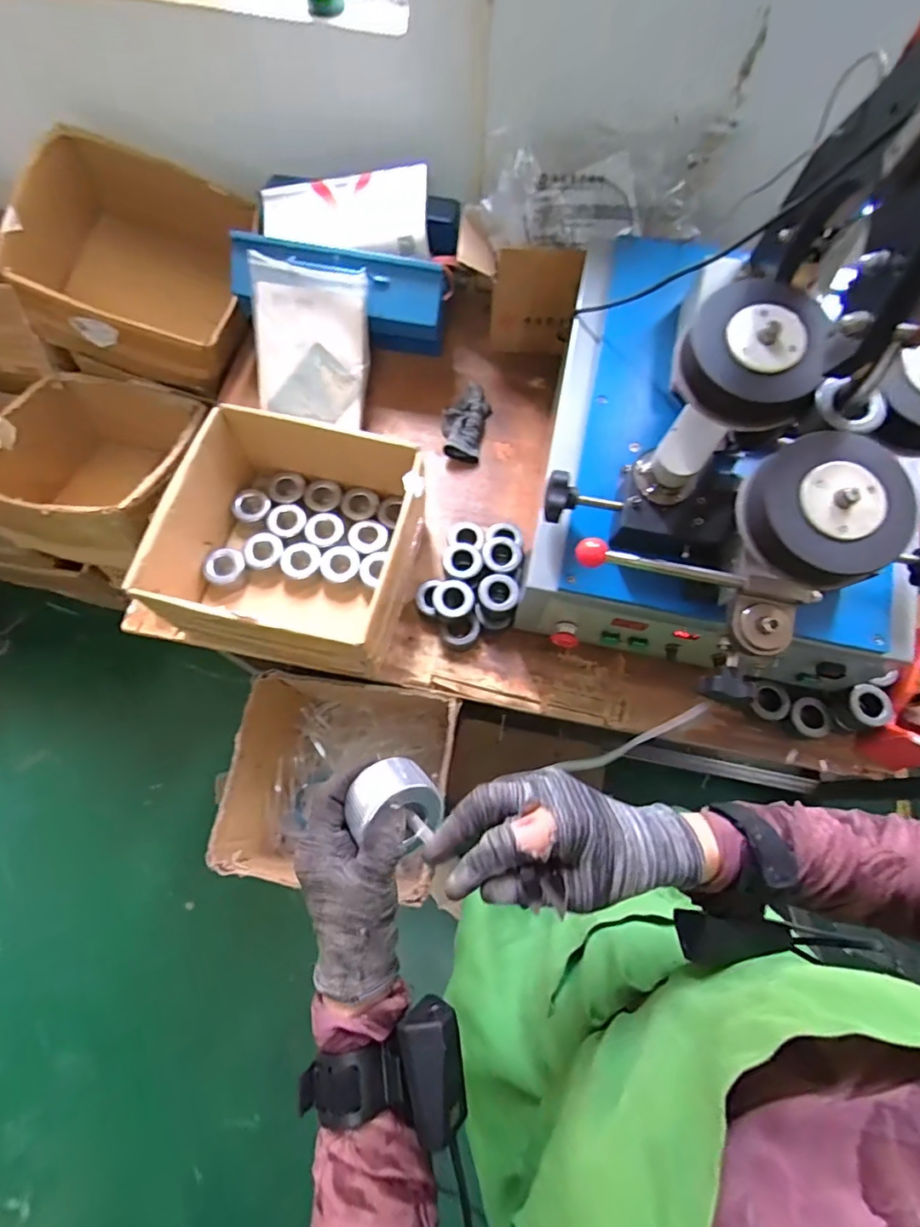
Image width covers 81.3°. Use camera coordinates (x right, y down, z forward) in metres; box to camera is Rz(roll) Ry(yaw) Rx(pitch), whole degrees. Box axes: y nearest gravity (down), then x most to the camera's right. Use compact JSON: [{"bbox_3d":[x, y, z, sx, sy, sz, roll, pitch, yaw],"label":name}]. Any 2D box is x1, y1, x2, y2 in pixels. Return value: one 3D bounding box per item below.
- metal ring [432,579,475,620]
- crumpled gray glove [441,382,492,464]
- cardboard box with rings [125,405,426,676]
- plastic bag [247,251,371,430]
[{"bbox_3d":[-0.010,-0.020,0.829,0.064,0.031,0.060,1,71,-1],"label":"metal ring"},{"bbox_3d":[0.009,-0.353,0.984,0.083,0.041,0.148,14,71,4],"label":"crumpled gray glove"},{"bbox_3d":[-0.239,-0.110,0.815,0.327,0.171,0.338,13,71,3],"label":"cardboard box with rings"},{"bbox_3d":[-0.255,-0.454,0.911,0.194,0.229,0.023,7,30,-3],"label":"plastic bag"}]

